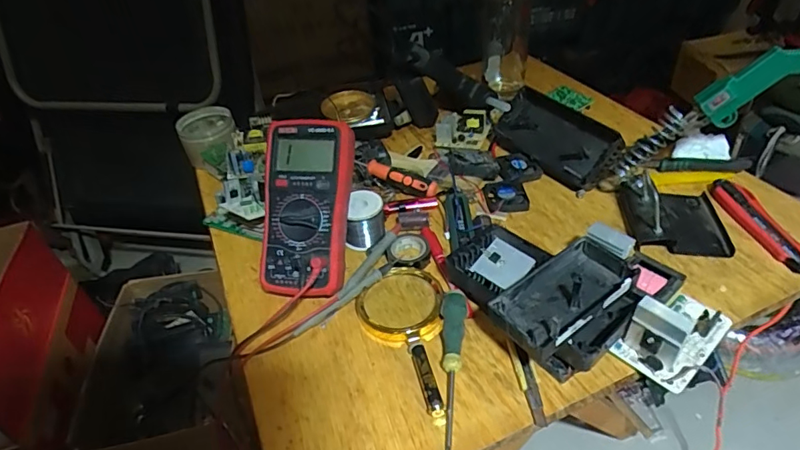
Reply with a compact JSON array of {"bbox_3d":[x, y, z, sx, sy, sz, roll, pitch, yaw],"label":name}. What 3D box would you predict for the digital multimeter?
[{"bbox_3d":[-0.103,-0.018,0.532,0.091,0.186,0.050,3,-3,12],"label":"digital multimeter"}]

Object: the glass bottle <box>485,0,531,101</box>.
[{"bbox_3d":[0.164,-0.318,0.765,0.069,0.237,0.064,4,41,12],"label":"glass bottle"}]

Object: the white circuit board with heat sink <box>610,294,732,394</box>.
[{"bbox_3d":[0.256,0.089,0.447,0.114,0.059,0.059,-27,44,-23],"label":"white circuit board with heat sink"}]

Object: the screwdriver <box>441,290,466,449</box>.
[{"bbox_3d":[0.047,0.128,0.456,0.022,0.019,0.150,0,53,9],"label":"screwdriver"}]

